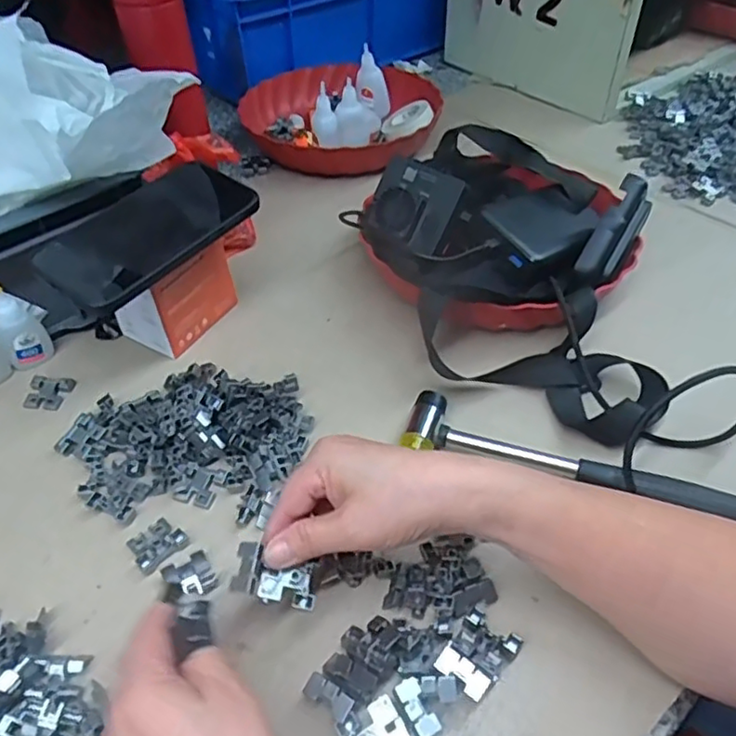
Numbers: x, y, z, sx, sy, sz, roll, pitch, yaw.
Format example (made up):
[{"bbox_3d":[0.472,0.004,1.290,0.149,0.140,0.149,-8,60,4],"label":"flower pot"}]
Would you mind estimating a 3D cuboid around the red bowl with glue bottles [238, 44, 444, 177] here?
[{"bbox_3d":[-0.034,-0.318,0.769,0.232,0.069,0.238,0,45,0],"label":"red bowl with glue bottles"}]

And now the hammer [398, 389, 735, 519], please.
[{"bbox_3d":[0.149,0.062,0.427,0.246,0.021,0.044,11,47,12],"label":"hammer"}]

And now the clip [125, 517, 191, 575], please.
[{"bbox_3d":[-0.136,0.111,0.400,0.029,0.005,0.033,33,54,29],"label":"clip"}]

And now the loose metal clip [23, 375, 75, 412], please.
[{"bbox_3d":[-0.254,0.019,0.497,0.034,0.006,0.031,6,46,7],"label":"loose metal clip"}]

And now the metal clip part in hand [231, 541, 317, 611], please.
[{"bbox_3d":[-0.050,0.115,0.343,0.048,0.007,0.026,23,48,-2],"label":"metal clip part in hand"}]

